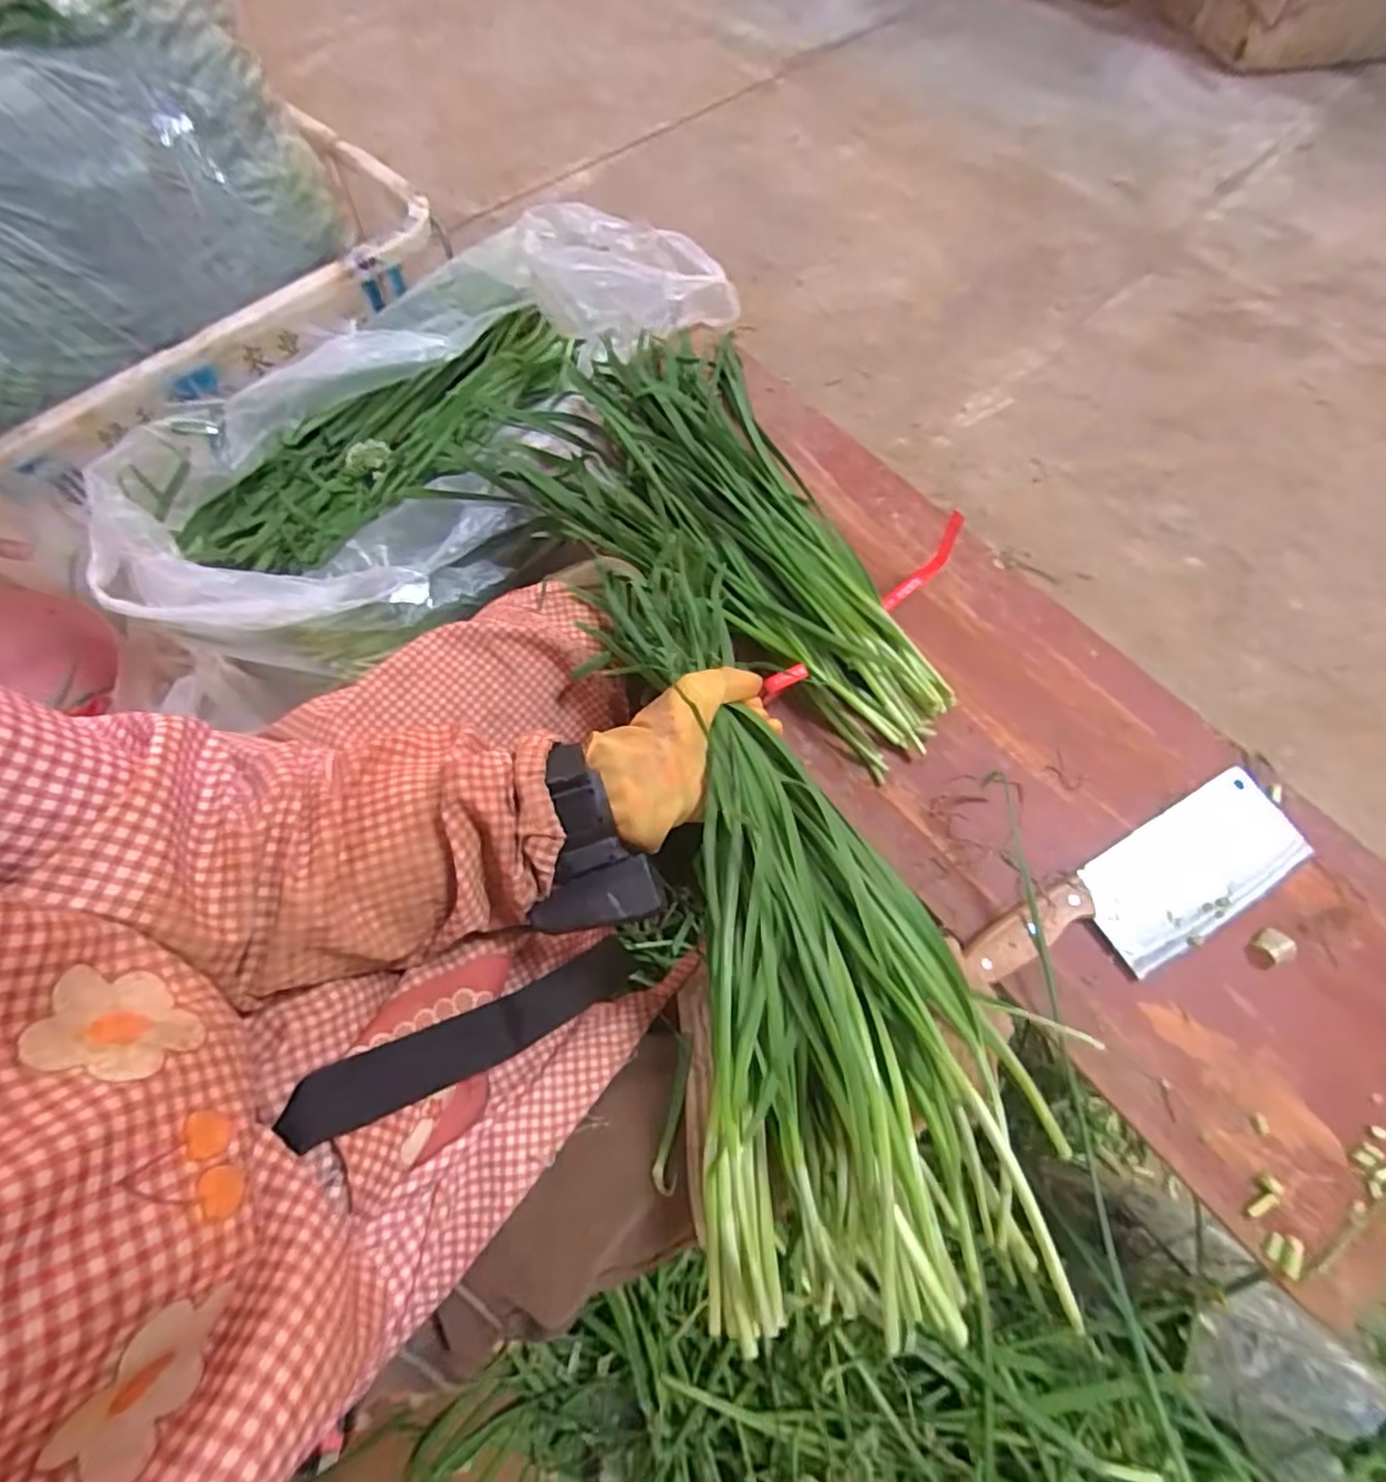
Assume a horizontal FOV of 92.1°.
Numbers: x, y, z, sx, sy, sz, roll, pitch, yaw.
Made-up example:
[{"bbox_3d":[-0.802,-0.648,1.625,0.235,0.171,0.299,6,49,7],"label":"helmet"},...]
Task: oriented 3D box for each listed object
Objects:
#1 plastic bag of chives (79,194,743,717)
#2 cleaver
[{"bbox_3d":[-0.298,-0.359,0.689,0.606,0.158,0.388,-41,72,-16],"label":"plastic bag of chives"},{"bbox_3d":[0.319,0.113,0.476,0.266,0.014,0.077,-27,69,-11],"label":"cleaver"}]

